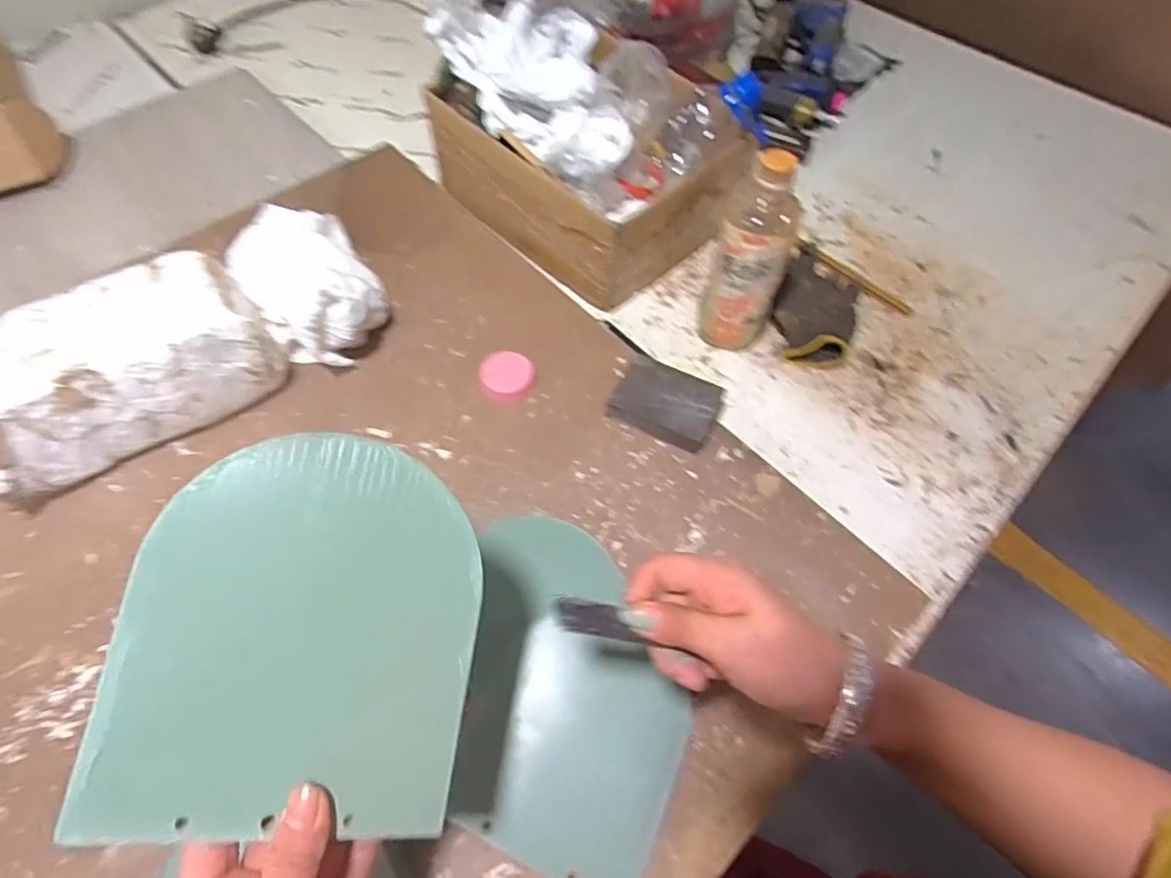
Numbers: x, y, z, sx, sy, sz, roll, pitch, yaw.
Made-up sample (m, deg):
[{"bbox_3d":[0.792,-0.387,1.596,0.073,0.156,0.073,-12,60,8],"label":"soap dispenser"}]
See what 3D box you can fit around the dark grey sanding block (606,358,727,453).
[{"bbox_3d":[0.078,-0.033,0.560,0.095,0.031,0.080,24,62,12],"label":"dark grey sanding block"}]

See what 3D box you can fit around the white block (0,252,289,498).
[{"bbox_3d":[-0.412,-0.059,0.513,0.244,0.111,0.118,-32,65,-19],"label":"white block"}]

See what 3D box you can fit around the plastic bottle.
[{"bbox_3d":[0.157,-0.166,0.553,0.070,0.196,0.059,20,61,10],"label":"plastic bottle"}]

